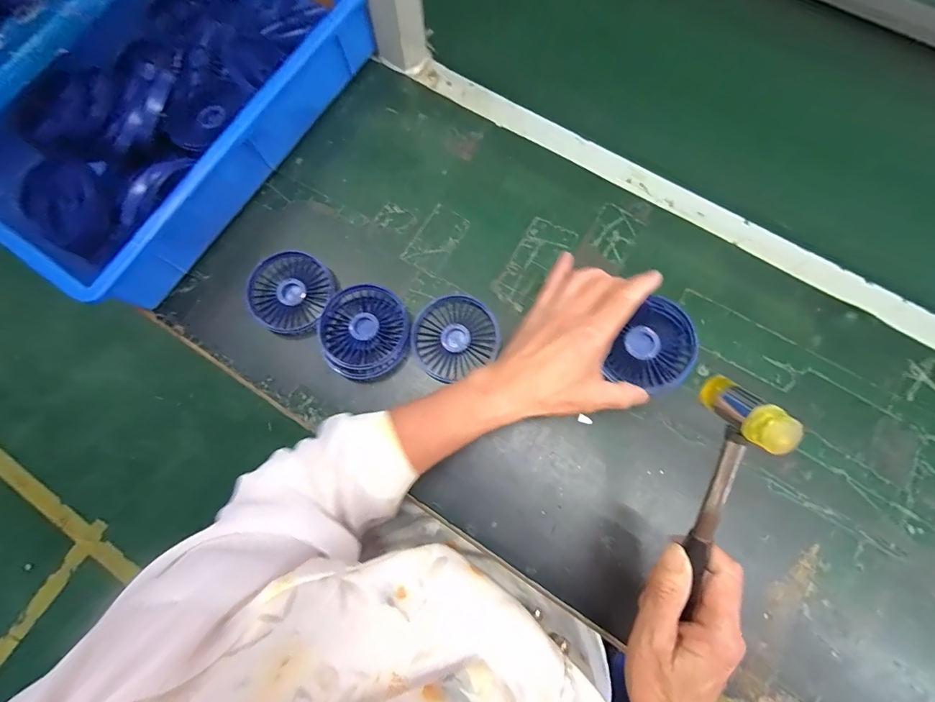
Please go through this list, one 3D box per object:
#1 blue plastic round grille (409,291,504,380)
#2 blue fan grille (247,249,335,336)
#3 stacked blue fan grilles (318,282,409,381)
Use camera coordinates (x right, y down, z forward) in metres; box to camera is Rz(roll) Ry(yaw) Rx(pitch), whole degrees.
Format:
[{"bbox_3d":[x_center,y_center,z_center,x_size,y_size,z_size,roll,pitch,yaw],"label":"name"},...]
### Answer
[{"bbox_3d":[-0.014,-0.015,0.430,0.085,0.015,0.080,0,77,1],"label":"blue plastic round grille"},{"bbox_3d":[-0.190,-0.063,0.449,0.078,0.017,0.085,0,77,1],"label":"blue fan grille"},{"bbox_3d":[-0.104,-0.021,0.430,0.086,0.019,0.096,-2,77,1],"label":"stacked blue fan grilles"}]

